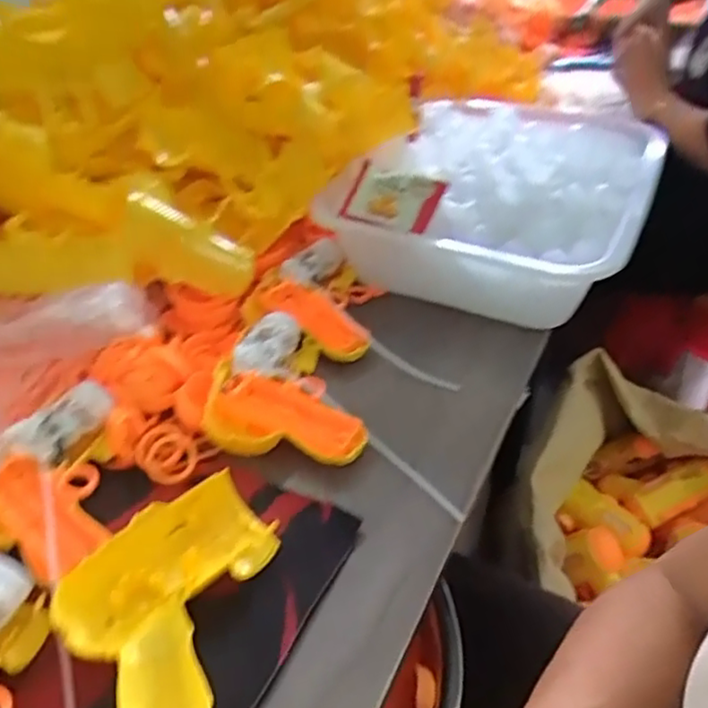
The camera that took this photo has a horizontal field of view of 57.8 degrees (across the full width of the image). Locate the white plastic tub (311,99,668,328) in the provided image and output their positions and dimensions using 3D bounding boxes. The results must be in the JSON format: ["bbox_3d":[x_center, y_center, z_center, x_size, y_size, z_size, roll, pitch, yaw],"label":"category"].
[{"bbox_3d":[0.166,-0.182,0.694,0.284,0.098,0.371,17,43,22],"label":"white plastic tub"}]

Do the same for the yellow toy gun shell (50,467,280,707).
[{"bbox_3d":[-0.095,0.145,0.378,0.117,0.037,0.130,31,49,34],"label":"yellow toy gun shell"}]

